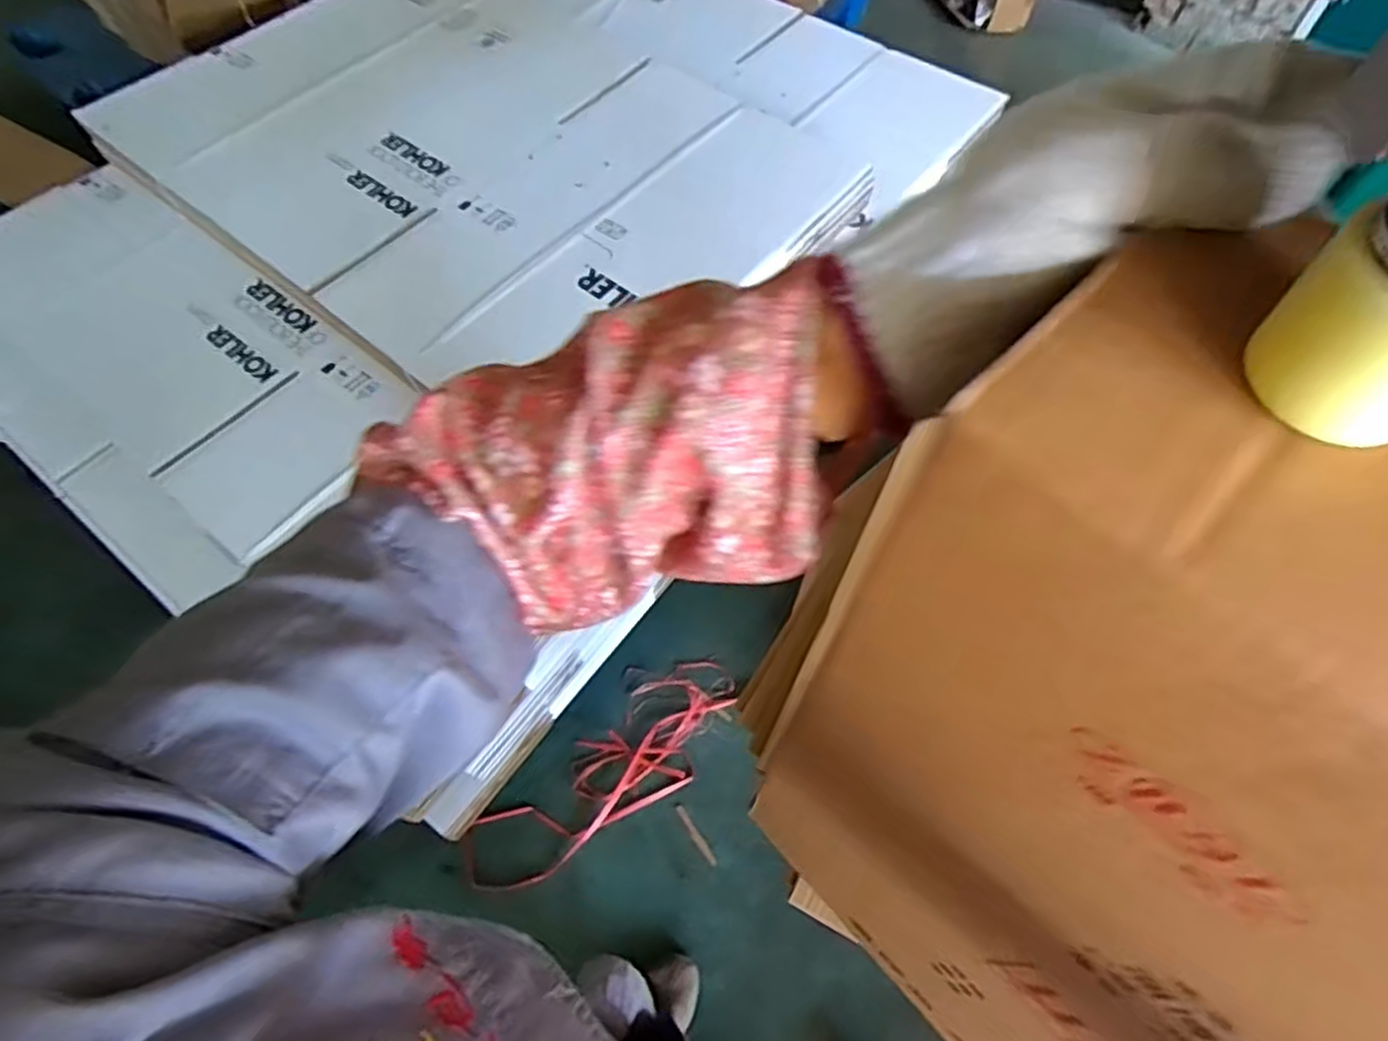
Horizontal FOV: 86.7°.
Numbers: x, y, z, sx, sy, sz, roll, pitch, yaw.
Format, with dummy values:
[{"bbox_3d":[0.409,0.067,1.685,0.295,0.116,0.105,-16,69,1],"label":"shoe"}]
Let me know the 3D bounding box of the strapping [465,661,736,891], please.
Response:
[{"bbox_3d":[-0.143,0.434,1.289,0.224,0.053,0.503,37,67,19],"label":"strapping"}]

